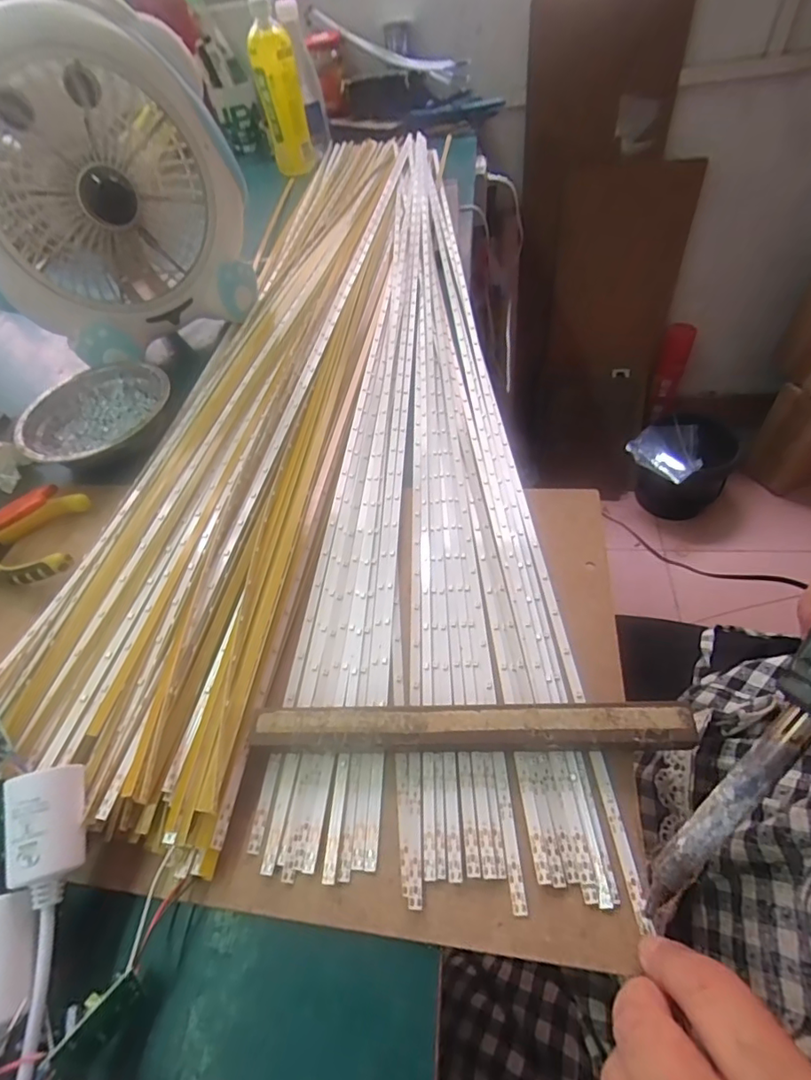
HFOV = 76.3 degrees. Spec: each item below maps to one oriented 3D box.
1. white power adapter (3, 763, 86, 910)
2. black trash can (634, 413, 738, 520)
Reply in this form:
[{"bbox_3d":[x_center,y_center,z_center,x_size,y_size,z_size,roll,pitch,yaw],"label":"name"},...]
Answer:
[{"bbox_3d":[-0.155,0.126,0.223,0.024,0.026,0.050,-19,52,-7],"label":"white power adapter"},{"bbox_3d":[0.663,-0.182,1.242,0.239,0.199,0.196,-17,52,-5],"label":"black trash can"}]

